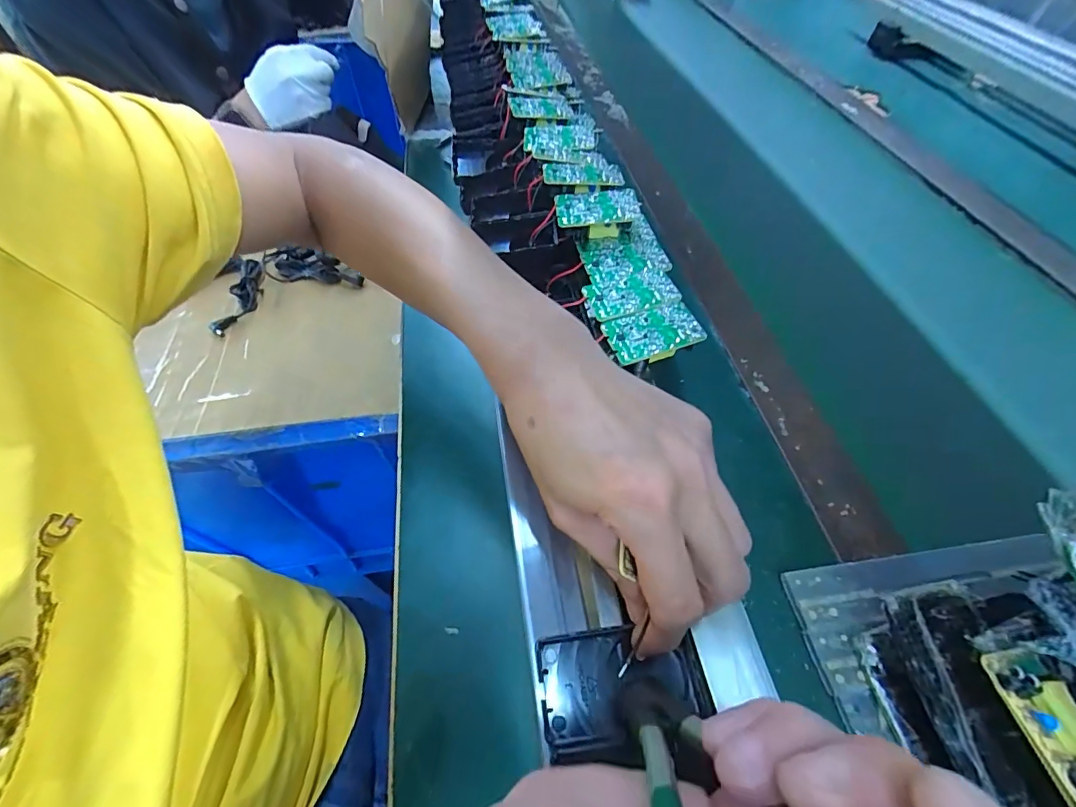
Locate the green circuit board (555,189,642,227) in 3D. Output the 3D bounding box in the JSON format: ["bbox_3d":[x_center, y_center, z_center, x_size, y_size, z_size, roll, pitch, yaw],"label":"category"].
[{"bbox_3d":[0.048,-0.154,0.362,0.066,0.009,0.034,-2,54,0],"label":"green circuit board"}]

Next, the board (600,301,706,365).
[{"bbox_3d":[0.078,-0.049,0.314,0.061,0.004,0.035,-18,63,-8],"label":"board"}]

